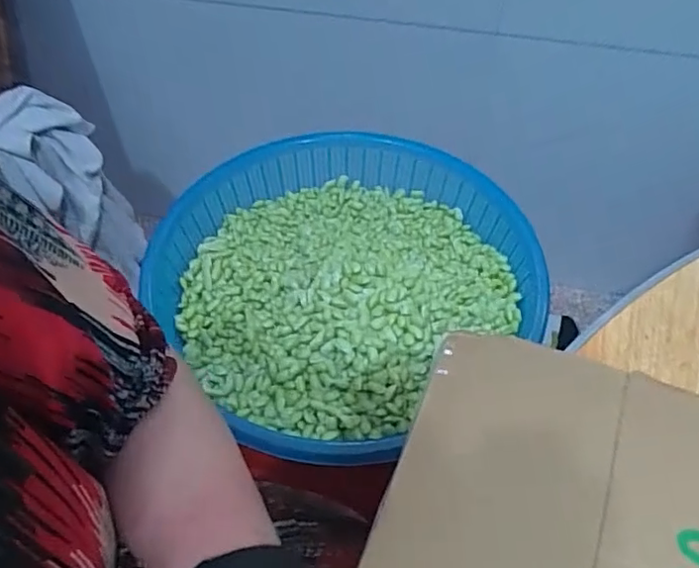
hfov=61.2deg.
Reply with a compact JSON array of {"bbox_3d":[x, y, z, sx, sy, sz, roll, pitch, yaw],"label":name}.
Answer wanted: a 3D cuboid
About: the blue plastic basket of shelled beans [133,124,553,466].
[{"bbox_3d":[0.010,-0.031,0.636,0.369,0.089,0.368,0,52,0],"label":"blue plastic basket of shelled beans"}]

